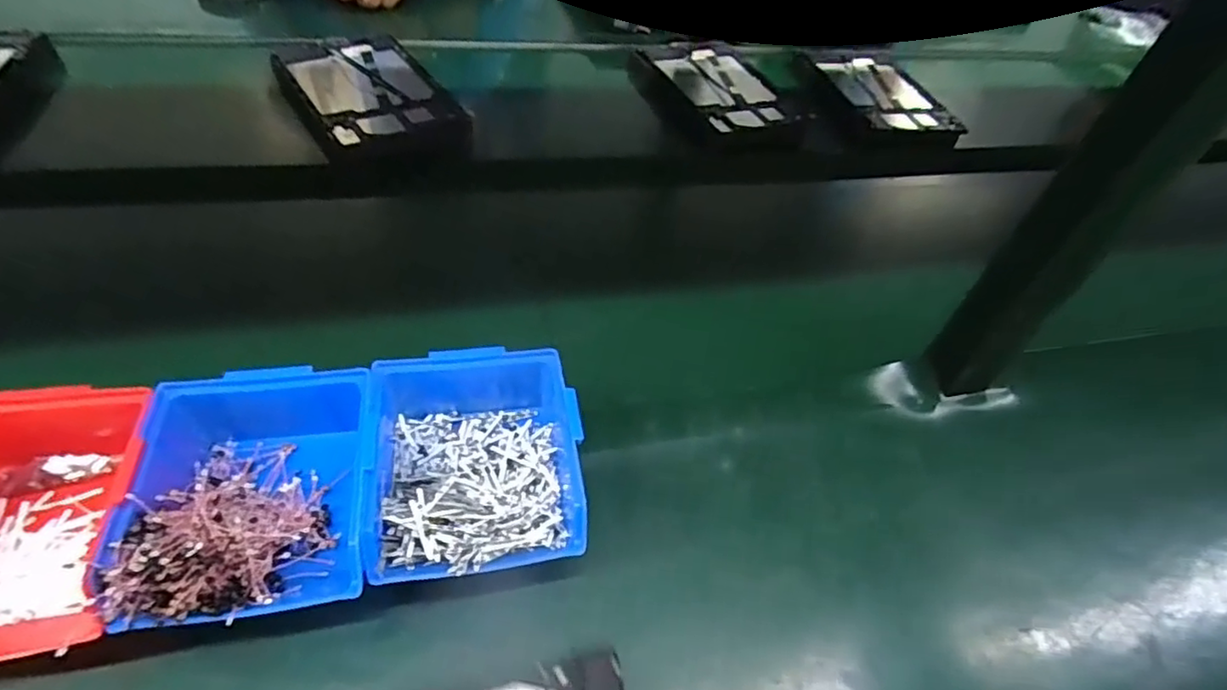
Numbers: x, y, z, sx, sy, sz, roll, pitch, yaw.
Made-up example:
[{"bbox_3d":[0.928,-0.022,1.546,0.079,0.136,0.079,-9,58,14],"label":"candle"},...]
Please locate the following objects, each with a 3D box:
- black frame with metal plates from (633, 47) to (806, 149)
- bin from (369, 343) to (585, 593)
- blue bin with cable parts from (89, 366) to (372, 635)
[{"bbox_3d":[0.147,-0.353,0.838,0.186,0.028,0.235,-12,53,-16],"label":"black frame with metal plates"},{"bbox_3d":[-0.087,0.073,0.396,0.126,0.067,0.151,-7,51,-12],"label":"bin"},{"bbox_3d":[-0.207,0.085,0.366,0.120,0.071,0.154,-6,51,-11],"label":"blue bin with cable parts"}]

